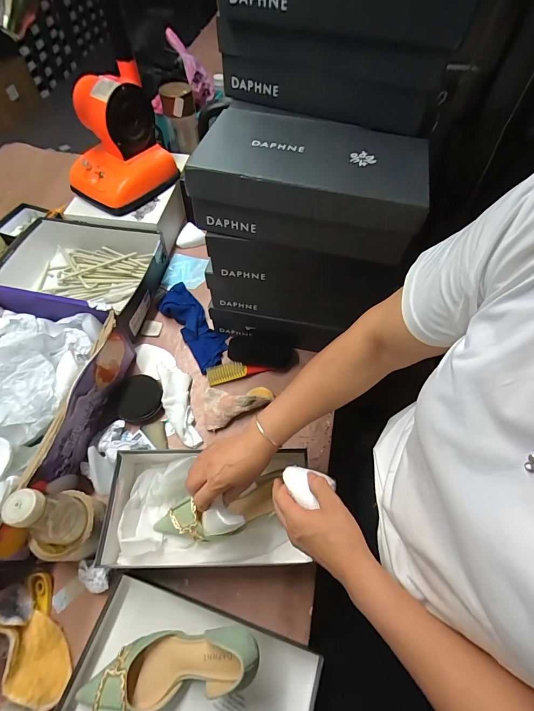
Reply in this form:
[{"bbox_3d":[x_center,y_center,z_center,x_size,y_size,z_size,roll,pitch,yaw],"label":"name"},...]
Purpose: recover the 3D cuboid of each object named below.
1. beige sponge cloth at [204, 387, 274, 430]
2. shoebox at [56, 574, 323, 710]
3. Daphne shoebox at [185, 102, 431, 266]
[{"bbox_3d":[-0.054,0.094,0.647,0.129,0.033,0.077,-1,59,-3],"label":"beige sponge cloth"},{"bbox_3d":[-0.094,0.417,0.419,0.309,0.117,0.162,16,60,8],"label":"shoebox"},{"bbox_3d":[0.060,-0.252,0.491,0.290,0.094,0.186,13,59,6],"label":"Daphne shoebox"}]

